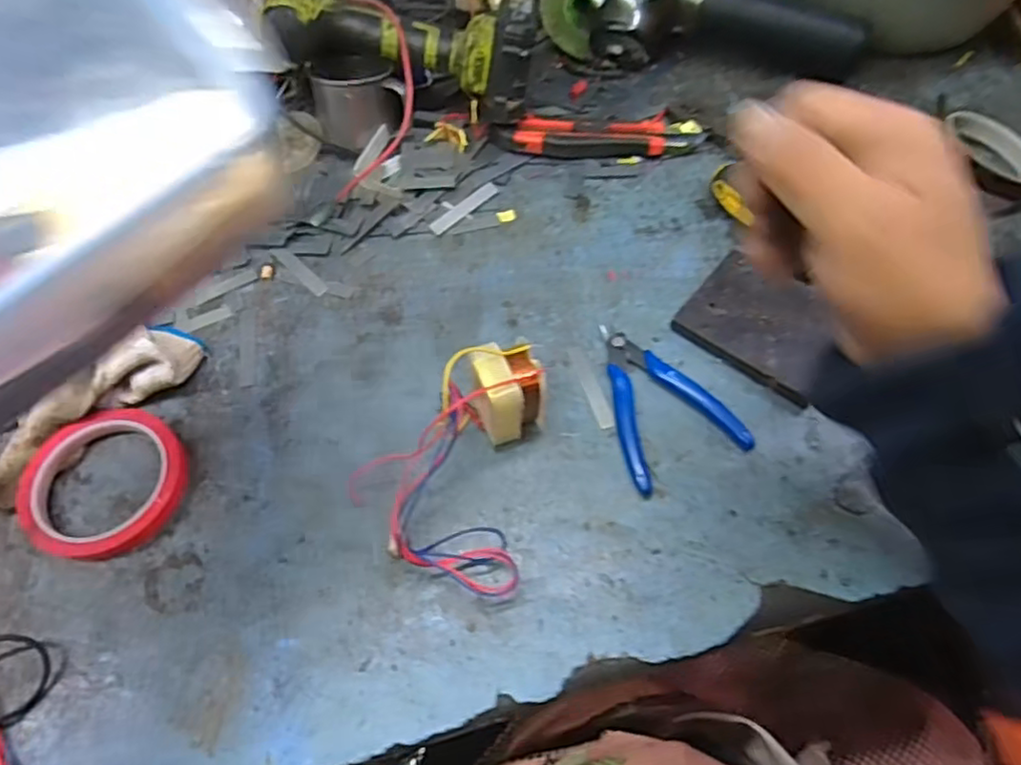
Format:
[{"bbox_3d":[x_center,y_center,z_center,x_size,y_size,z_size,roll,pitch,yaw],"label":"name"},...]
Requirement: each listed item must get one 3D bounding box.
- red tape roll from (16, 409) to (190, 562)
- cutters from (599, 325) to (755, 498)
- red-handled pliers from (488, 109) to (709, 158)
[{"bbox_3d":[-0.261,0.063,0.431,0.098,0.021,0.097,-2,59,3],"label":"red tape roll"},{"bbox_3d":[0.102,0.009,0.442,0.080,0.011,0.117,-14,60,-4],"label":"cutters"},{"bbox_3d":[0.072,-0.207,0.563,0.170,0.023,0.036,0,60,4],"label":"red-handled pliers"}]

